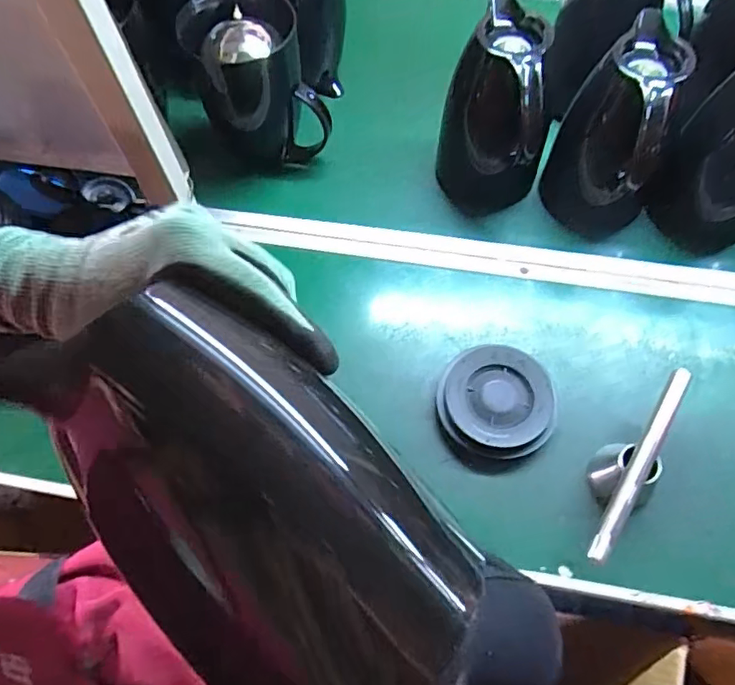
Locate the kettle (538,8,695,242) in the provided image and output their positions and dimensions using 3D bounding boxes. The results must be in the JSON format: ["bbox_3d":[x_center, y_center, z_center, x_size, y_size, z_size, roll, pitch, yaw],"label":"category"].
[{"bbox_3d":[0.272,-0.220,0.626,0.118,0.195,0.137,27,67,14],"label":"kettle"}]

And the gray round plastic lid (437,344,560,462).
[{"bbox_3d":[0.133,0.060,0.588,0.115,0.031,0.117,-1,63,1],"label":"gray round plastic lid"}]

